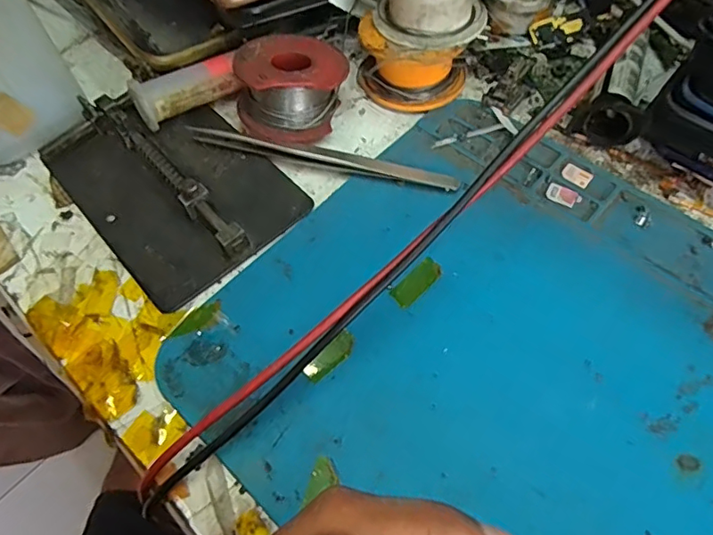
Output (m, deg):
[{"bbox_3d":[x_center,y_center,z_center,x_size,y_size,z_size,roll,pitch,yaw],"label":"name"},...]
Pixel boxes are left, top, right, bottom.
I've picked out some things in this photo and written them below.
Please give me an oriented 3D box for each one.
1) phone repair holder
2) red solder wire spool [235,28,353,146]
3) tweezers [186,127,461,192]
[{"bbox_3d":[-0.084,-0.041,0.240,0.078,0.012,0.111,-39,65,-17],"label":"phone repair holder"},{"bbox_3d":[-0.029,-0.089,0.253,0.048,0.031,0.051,-2,60,3],"label":"red solder wire spool"},{"bbox_3d":[-0.016,-0.052,0.247,0.126,0.008,0.012,11,62,10],"label":"tweezers"}]

